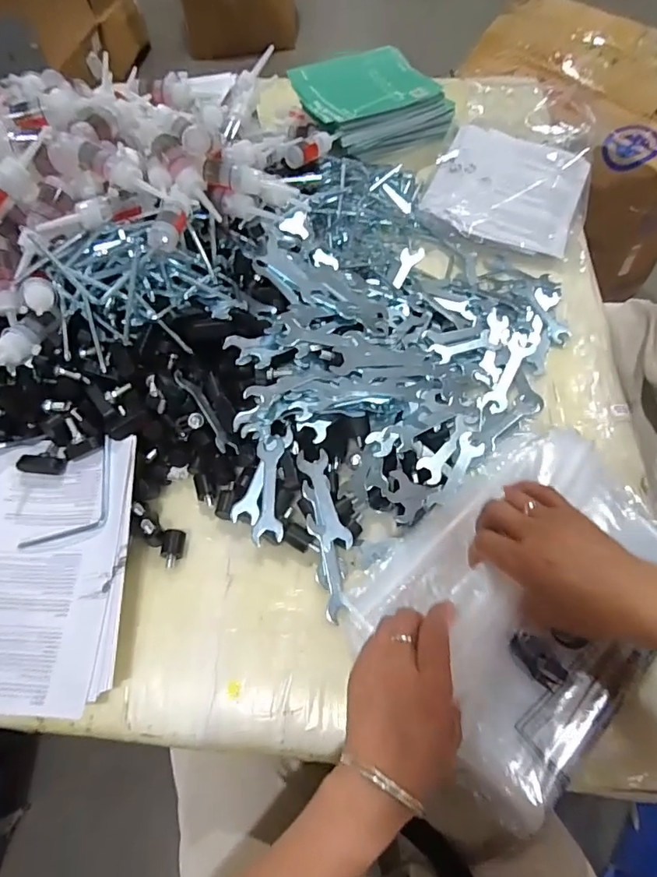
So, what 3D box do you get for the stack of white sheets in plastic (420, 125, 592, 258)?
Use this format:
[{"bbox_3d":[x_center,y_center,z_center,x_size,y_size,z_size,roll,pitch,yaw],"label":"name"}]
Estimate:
[{"bbox_3d":[0.237,-0.334,0.666,0.189,0.024,0.218,18,62,14],"label":"stack of white sheets in plastic"}]

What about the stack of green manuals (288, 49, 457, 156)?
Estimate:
[{"bbox_3d":[0.064,-0.505,0.748,0.208,0.060,0.173,-18,60,-7],"label":"stack of green manuals"}]

